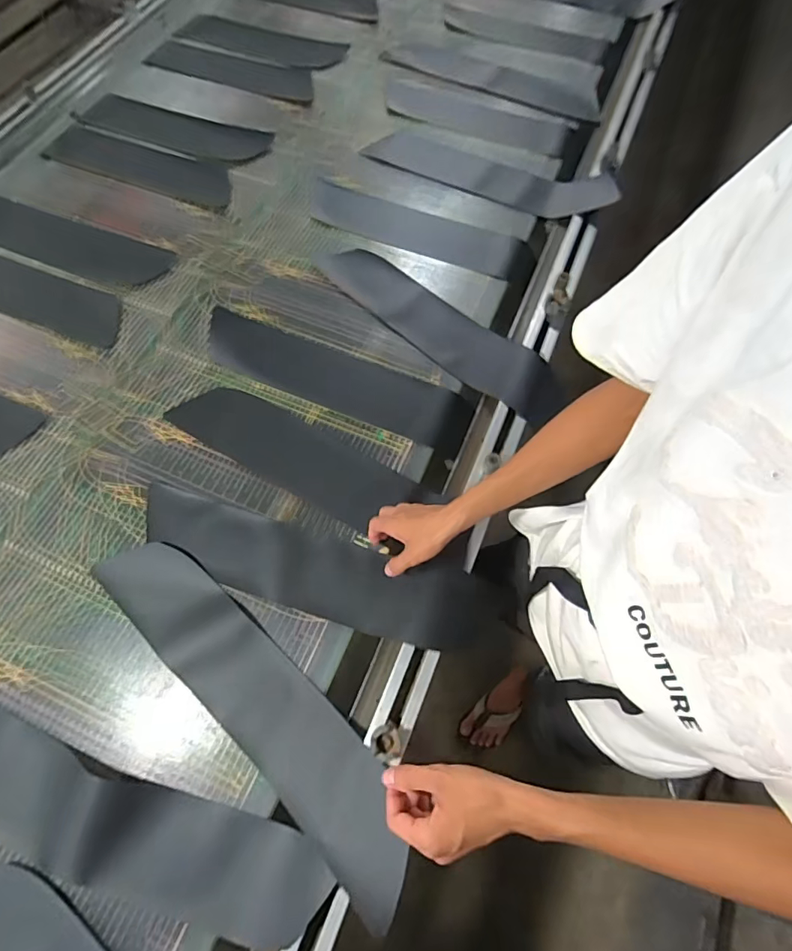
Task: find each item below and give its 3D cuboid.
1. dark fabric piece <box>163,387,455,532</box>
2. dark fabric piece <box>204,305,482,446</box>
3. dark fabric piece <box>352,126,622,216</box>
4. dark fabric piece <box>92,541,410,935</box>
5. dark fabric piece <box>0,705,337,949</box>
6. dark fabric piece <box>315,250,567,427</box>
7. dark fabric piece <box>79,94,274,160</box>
[{"bbox_3d":[-0.155,-0.031,0.769,0.436,0.008,0.128,27,68,9],"label":"dark fabric piece"},{"bbox_3d":[-0.112,-0.170,0.830,0.485,0.012,0.127,22,67,6],"label":"dark fabric piece"},{"bbox_3d":[0.204,-0.674,1.047,0.547,0.059,0.137,22,68,9],"label":"dark fabric piece"},{"bbox_3d":[-0.190,0.277,0.616,0.552,0.055,0.121,40,74,19],"label":"dark fabric piece"},{"bbox_3d":[-0.343,0.411,0.566,0.530,0.029,0.121,16,67,8],"label":"dark fabric piece"},{"bbox_3d":[0.077,-0.278,0.871,0.522,0.023,0.126,41,74,15],"label":"dark fabric piece"},{"bbox_3d":[-0.490,-0.790,1.087,0.426,0.039,0.142,19,70,8],"label":"dark fabric piece"}]

